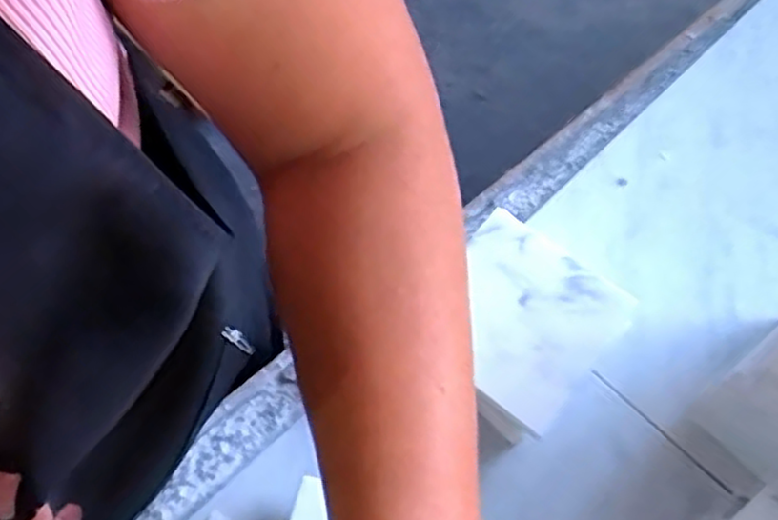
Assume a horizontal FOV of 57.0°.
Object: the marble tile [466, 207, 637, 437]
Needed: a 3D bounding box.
[{"bbox_3d":[0.074,0.031,0.405,0.098,0.006,0.097,39,71,17],"label":"marble tile"}]

